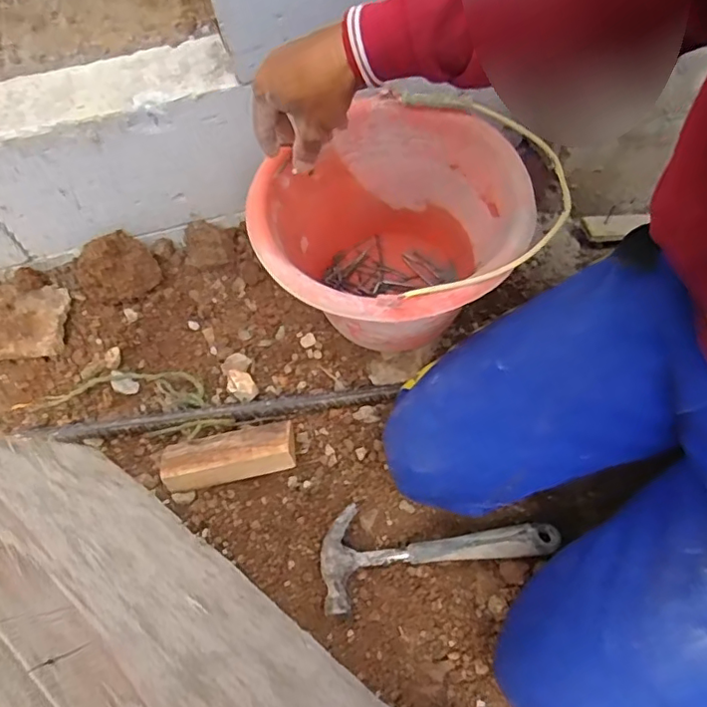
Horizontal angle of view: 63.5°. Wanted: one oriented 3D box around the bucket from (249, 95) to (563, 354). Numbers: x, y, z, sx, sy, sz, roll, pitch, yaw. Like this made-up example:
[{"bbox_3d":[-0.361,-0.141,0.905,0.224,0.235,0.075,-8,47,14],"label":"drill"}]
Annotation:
[{"bbox_3d":[0.055,-0.117,0.664,0.258,0.219,0.274,-1,64,2],"label":"bucket"}]

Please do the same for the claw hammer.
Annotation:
[{"bbox_3d":[0.085,0.192,0.612,0.248,0.025,0.099,-14,64,-5],"label":"claw hammer"}]

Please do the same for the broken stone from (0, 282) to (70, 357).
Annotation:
[{"bbox_3d":[-0.481,-0.045,0.768,0.185,0.030,0.110,-2,64,1],"label":"broken stone"}]

